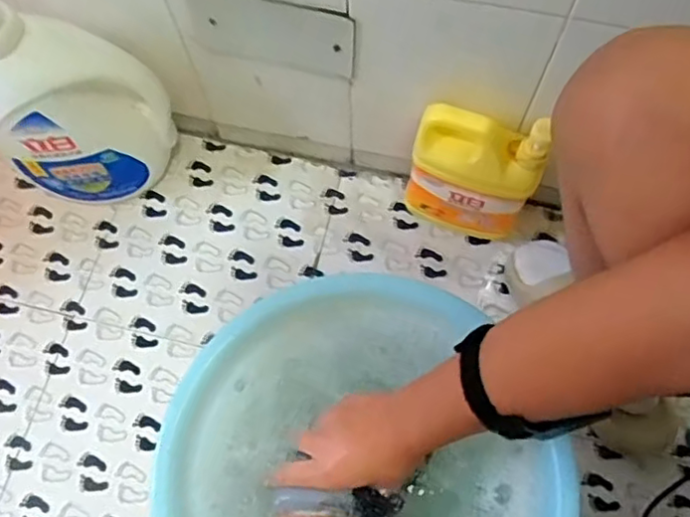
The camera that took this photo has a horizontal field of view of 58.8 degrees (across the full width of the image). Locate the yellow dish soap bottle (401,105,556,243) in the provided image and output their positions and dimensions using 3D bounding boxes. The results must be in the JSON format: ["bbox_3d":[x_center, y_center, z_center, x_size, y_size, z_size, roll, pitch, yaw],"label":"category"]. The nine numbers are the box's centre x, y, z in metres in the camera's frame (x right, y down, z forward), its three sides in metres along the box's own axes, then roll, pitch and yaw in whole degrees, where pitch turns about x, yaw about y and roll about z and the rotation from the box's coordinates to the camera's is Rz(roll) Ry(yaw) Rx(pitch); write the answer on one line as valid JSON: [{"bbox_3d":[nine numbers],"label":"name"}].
[{"bbox_3d":[0.160,-0.103,0.768,0.151,0.250,0.073,19,72,8],"label":"yellow dish soap bottle"}]

